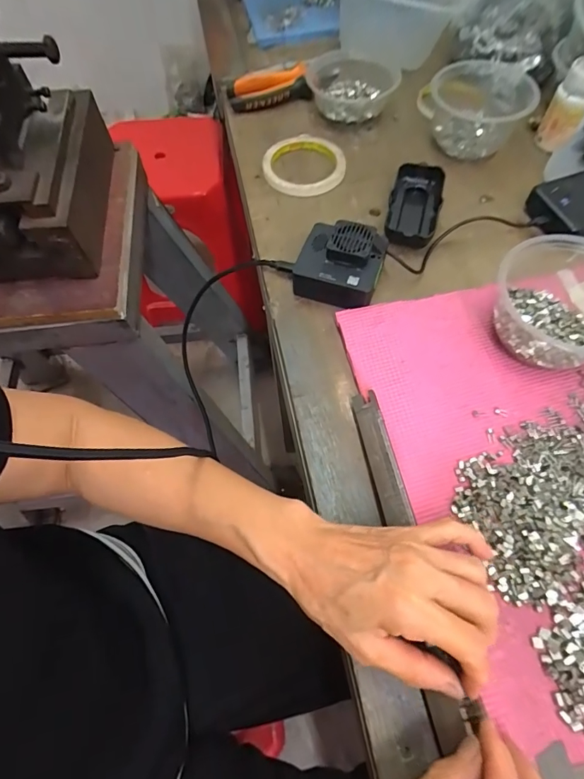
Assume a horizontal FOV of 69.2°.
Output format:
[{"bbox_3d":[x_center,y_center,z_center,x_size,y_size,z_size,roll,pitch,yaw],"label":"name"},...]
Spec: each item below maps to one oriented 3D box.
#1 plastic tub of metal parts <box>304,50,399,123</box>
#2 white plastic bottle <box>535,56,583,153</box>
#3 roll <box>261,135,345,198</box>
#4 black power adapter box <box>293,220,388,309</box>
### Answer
[{"bbox_3d":[0.078,-0.393,0.547,0.115,0.044,0.099,7,64,7],"label":"plastic tub of metal parts"},{"bbox_3d":[0.317,-0.323,0.479,0.045,0.072,0.046,26,68,16],"label":"white plastic bottle"},{"bbox_3d":[0.015,-0.271,0.512,0.097,0.017,0.097,-2,63,3],"label":"roll"},{"bbox_3d":[0.046,-0.122,0.411,0.078,0.044,0.074,18,66,12],"label":"black power adapter box"}]

